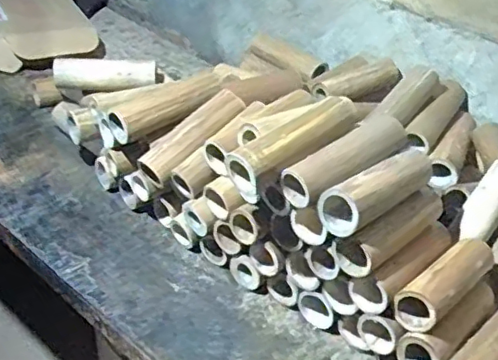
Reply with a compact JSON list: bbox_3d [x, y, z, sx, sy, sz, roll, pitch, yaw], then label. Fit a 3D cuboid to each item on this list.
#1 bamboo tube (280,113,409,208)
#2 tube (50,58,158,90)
[{"bbox_3d":[0.121,-0.026,0.734,0.176,0.048,0.059,-29,48,-22],"label":"bamboo tube"},{"bbox_3d":[-0.283,-0.203,1.099,0.221,0.063,0.066,5,32,23],"label":"tube"}]

